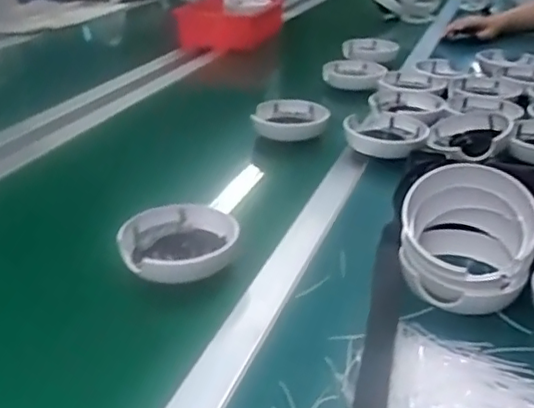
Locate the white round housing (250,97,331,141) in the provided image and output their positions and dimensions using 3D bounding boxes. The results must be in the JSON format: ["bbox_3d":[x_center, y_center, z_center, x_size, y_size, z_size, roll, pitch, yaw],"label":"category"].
[{"bbox_3d":[0.038,-0.136,0.982,0.116,0.036,0.116,2,27,2],"label":"white round housing"}]

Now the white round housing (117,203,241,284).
[{"bbox_3d":[-0.091,0.041,0.645,0.121,0.038,0.107,-4,28,-11],"label":"white round housing"}]

